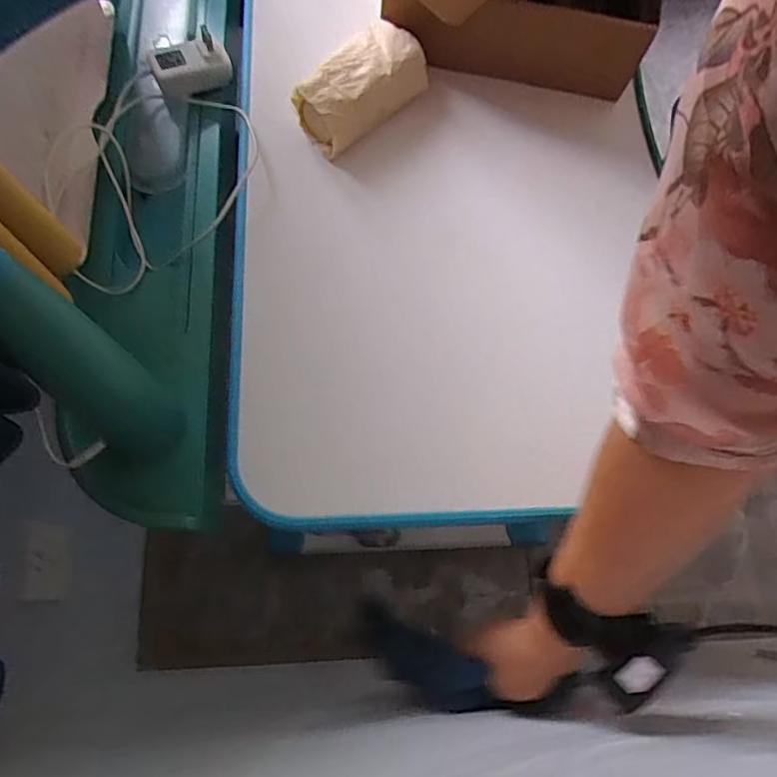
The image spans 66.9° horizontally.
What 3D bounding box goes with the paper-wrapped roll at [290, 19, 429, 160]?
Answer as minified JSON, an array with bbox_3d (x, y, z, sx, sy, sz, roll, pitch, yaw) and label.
[{"bbox_3d":[-0.025,-0.283,0.540,0.130,0.056,0.070,-42,77,-11],"label":"paper-wrapped roll"}]

